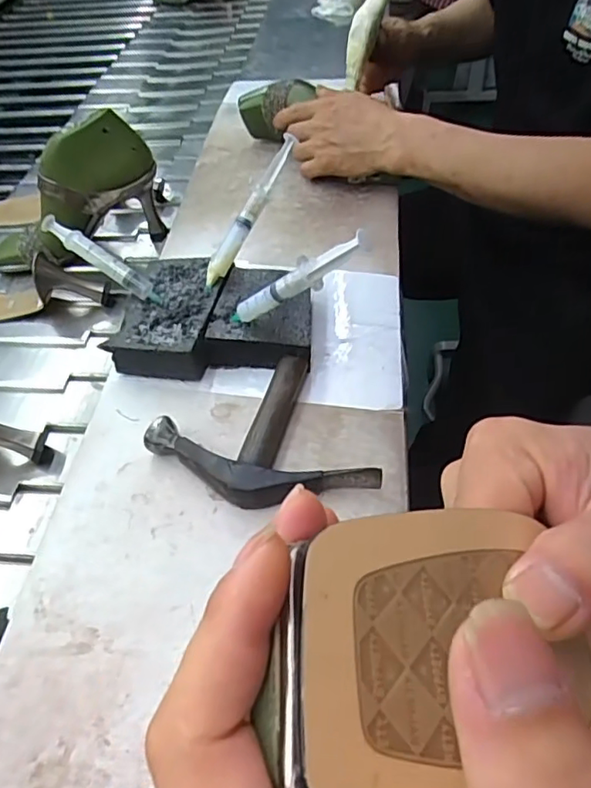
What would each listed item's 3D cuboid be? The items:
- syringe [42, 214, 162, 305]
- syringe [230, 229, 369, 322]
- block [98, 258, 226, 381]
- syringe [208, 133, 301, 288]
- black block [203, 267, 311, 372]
[{"bbox_3d":[-0.169,-0.118,0.513,0.121,0.019,0.013,35,56,0],"label":"syringe"},{"bbox_3d":[0.000,-0.084,0.439,0.147,0.022,0.015,-23,33,43],"label":"syringe"},{"bbox_3d":[-0.107,-0.069,0.520,0.078,0.039,0.124,4,49,10],"label":"block"},{"bbox_3d":[-0.041,-0.161,0.516,0.017,0.016,0.151,28,88,27],"label":"syringe"},{"bbox_3d":[-0.024,-0.067,0.510,0.087,0.039,0.102,5,49,10],"label":"black block"}]

